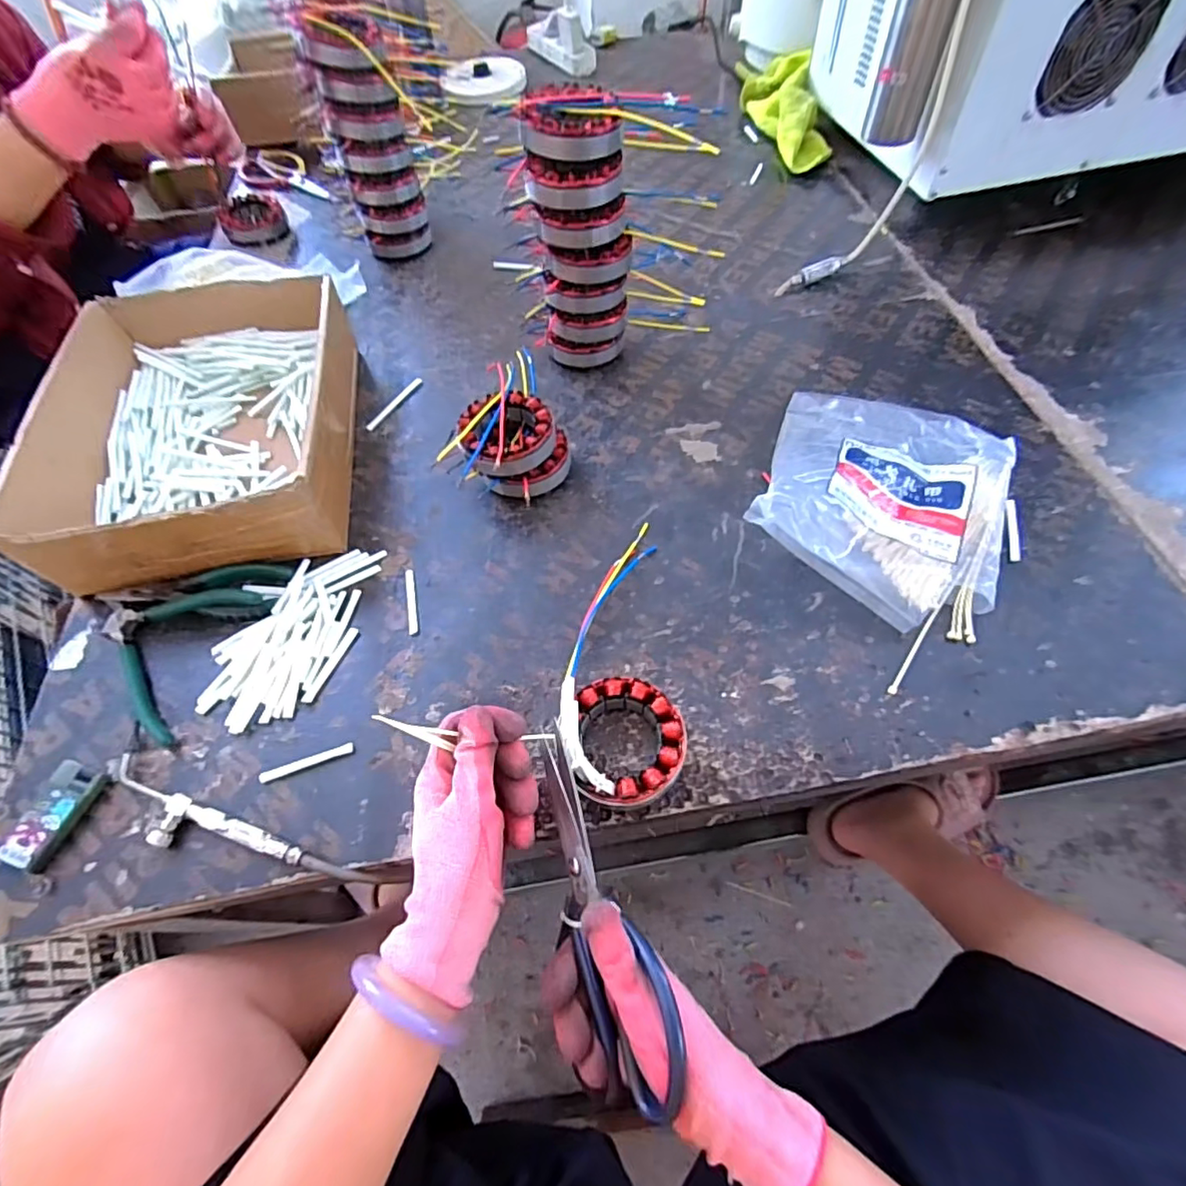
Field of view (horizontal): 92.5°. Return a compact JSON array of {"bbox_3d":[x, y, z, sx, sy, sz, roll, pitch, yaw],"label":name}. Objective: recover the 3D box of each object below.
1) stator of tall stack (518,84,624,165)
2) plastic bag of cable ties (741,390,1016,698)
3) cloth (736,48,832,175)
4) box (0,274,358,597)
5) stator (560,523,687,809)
[{"bbox_3d":[-0.018,-0.396,0.478,0.085,0.032,0.068,3,59,5],"label":"stator of tall stack"},{"bbox_3d":[0.249,-0.086,0.481,0.205,0.066,0.288,21,62,15],"label":"plastic bag of cable ties"},{"bbox_3d":[0.299,-0.779,0.905,0.093,0.070,0.320,-4,59,1],"label":"cloth"},{"bbox_3d":[-0.367,-0.174,0.555,0.244,0.097,0.347,-11,59,-3],"label":"box"},{"bbox_3d":[0.018,0.040,0.429,0.080,0.043,0.233,-4,59,1],"label":"stator"}]

